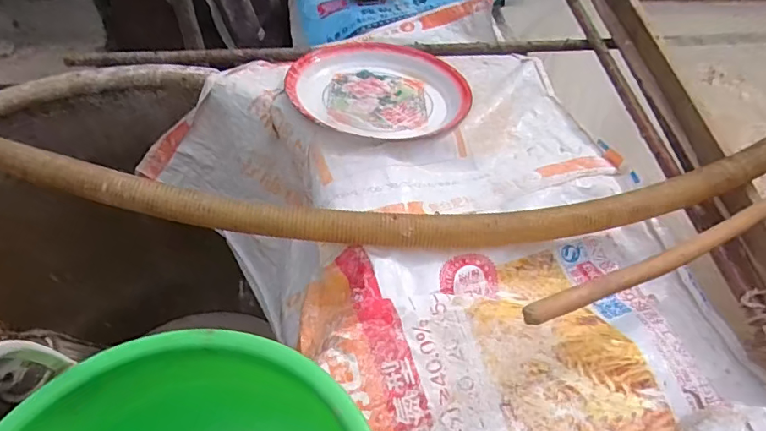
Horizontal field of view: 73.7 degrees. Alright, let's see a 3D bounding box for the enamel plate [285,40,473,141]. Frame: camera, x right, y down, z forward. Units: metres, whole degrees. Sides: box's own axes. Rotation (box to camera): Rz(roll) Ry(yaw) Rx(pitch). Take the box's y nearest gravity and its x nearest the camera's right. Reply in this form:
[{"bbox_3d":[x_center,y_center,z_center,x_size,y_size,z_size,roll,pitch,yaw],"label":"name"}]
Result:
[{"bbox_3d":[-0.012,-0.276,1.048,0.347,0.052,0.367,0,51,0],"label":"enamel plate"}]

